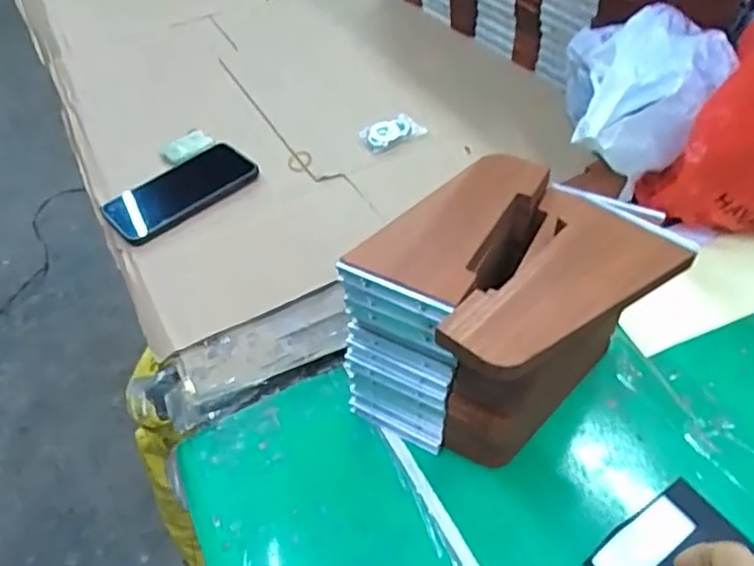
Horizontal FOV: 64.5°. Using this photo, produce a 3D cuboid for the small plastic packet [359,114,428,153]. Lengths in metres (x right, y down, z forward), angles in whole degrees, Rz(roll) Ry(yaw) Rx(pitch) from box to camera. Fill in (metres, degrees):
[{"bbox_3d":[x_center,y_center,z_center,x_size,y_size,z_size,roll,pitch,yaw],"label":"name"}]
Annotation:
[{"bbox_3d":[0.017,-0.180,0.719,0.077,0.020,0.041,-27,51,-20],"label":"small plastic packet"}]

